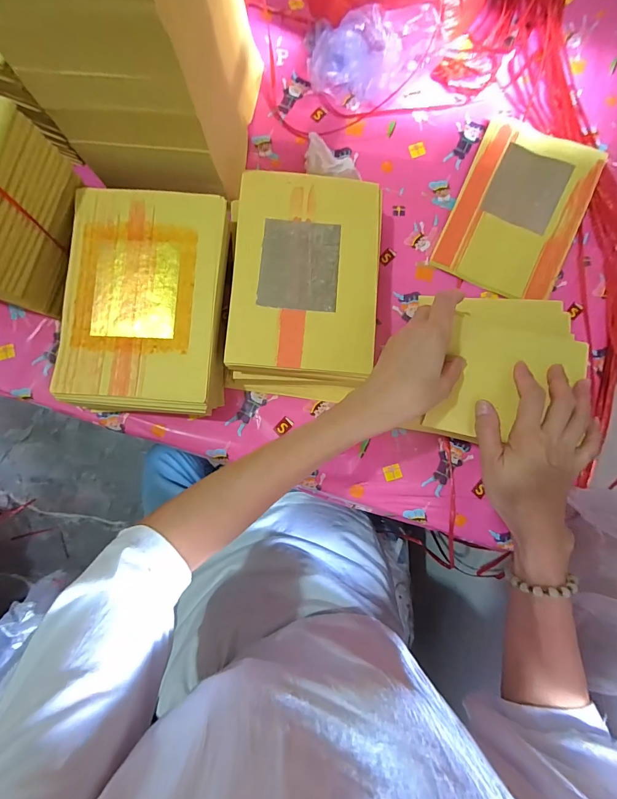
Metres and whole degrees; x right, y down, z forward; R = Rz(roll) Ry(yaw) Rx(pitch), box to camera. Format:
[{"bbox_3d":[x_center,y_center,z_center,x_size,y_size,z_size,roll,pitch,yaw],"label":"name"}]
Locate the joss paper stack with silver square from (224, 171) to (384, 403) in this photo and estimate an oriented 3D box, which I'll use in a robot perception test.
[{"bbox_3d":[-0.005,-0.131,0.427,0.165,0.065,0.249,5,83,-1],"label":"joss paper stack with silver square"}]

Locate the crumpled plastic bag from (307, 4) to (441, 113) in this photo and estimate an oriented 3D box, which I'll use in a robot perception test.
[{"bbox_3d":[0.081,-0.458,0.471,0.175,0.064,0.101,9,83,0],"label":"crumpled plastic bag"}]

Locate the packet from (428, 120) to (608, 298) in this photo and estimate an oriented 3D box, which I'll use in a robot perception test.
[{"bbox_3d":[0.278,-0.249,0.467,0.157,0.018,0.227,24,83,2],"label":"packet"}]

